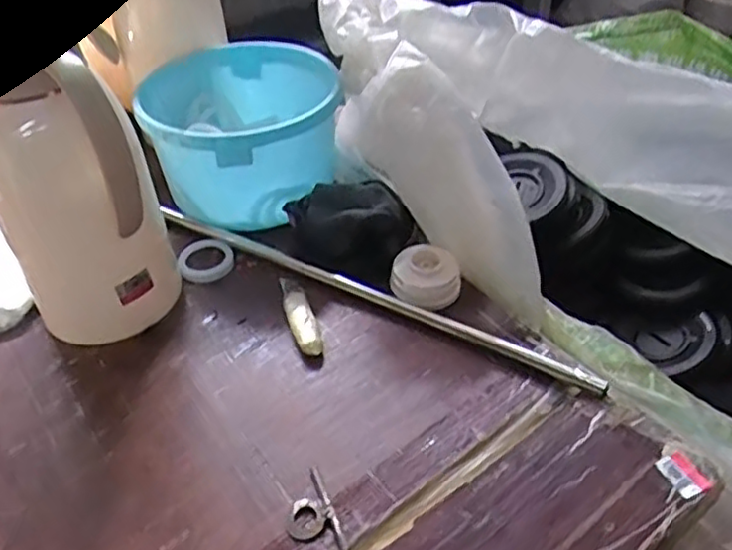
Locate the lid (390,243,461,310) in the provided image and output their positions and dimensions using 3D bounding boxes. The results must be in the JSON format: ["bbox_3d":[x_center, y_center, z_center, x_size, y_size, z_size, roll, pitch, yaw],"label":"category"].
[{"bbox_3d":[0.059,0.001,0.674,0.066,0.037,0.066,-1,41,1],"label":"lid"}]

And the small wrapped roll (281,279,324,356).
[{"bbox_3d":[-0.064,0.037,0.658,0.027,0.014,0.113,-13,42,-13],"label":"small wrapped roll"}]

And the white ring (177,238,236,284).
[{"bbox_3d":[-0.170,-0.015,0.723,0.059,0.013,0.060,-1,41,1],"label":"white ring"}]

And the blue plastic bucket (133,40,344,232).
[{"bbox_3d":[-0.147,-0.162,0.804,0.205,0.134,0.225,-1,41,1],"label":"blue plastic bucket"}]

